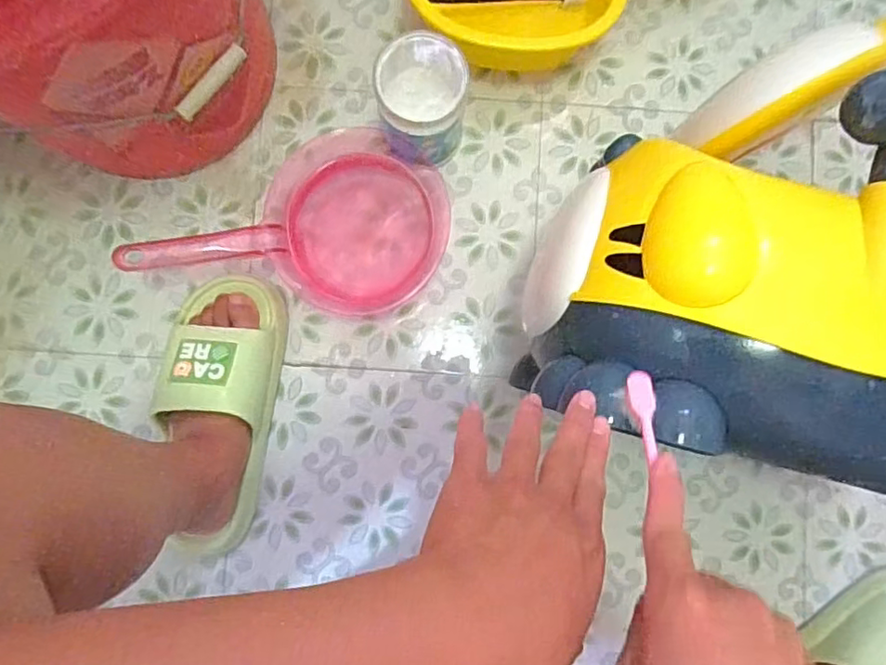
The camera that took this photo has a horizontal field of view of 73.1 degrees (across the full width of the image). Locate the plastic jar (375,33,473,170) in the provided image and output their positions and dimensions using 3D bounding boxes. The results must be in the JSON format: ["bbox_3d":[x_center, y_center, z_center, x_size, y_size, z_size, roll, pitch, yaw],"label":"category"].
[{"bbox_3d":[-0.019,-0.210,0.566,0.087,0.110,0.089,8,86,-3],"label":"plastic jar"}]

